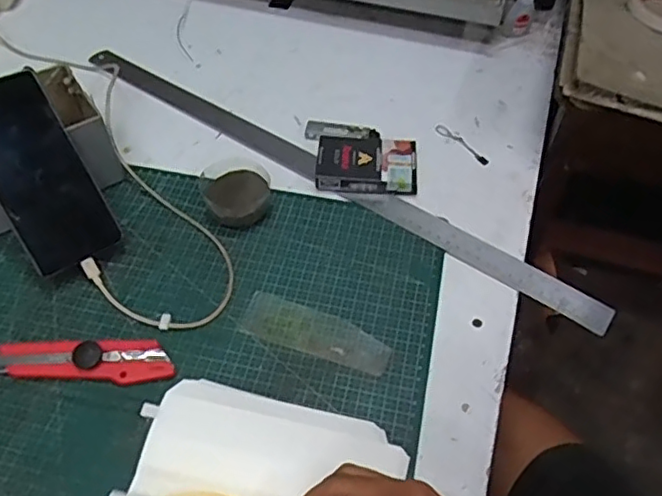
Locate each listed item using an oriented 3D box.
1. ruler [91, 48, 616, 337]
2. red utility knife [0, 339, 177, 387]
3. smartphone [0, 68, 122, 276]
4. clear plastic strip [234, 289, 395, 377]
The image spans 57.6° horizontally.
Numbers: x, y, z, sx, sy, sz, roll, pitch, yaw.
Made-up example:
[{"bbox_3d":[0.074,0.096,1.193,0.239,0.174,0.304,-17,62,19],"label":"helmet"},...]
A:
[{"bbox_3d":[-0.027,-0.089,0.613,0.634,0.010,0.030,30,59,21],"label":"ruler"},{"bbox_3d":[-0.206,0.086,0.464,0.166,0.015,0.033,1,53,1],"label":"red utility knife"},{"bbox_3d":[-0.244,-0.064,0.499,0.073,0.006,0.160,-30,95,-20],"label":"smartphone"},{"bbox_3d":[-0.012,0.066,0.487,0.124,0.004,0.041,17,55,12],"label":"clear plastic strip"}]

